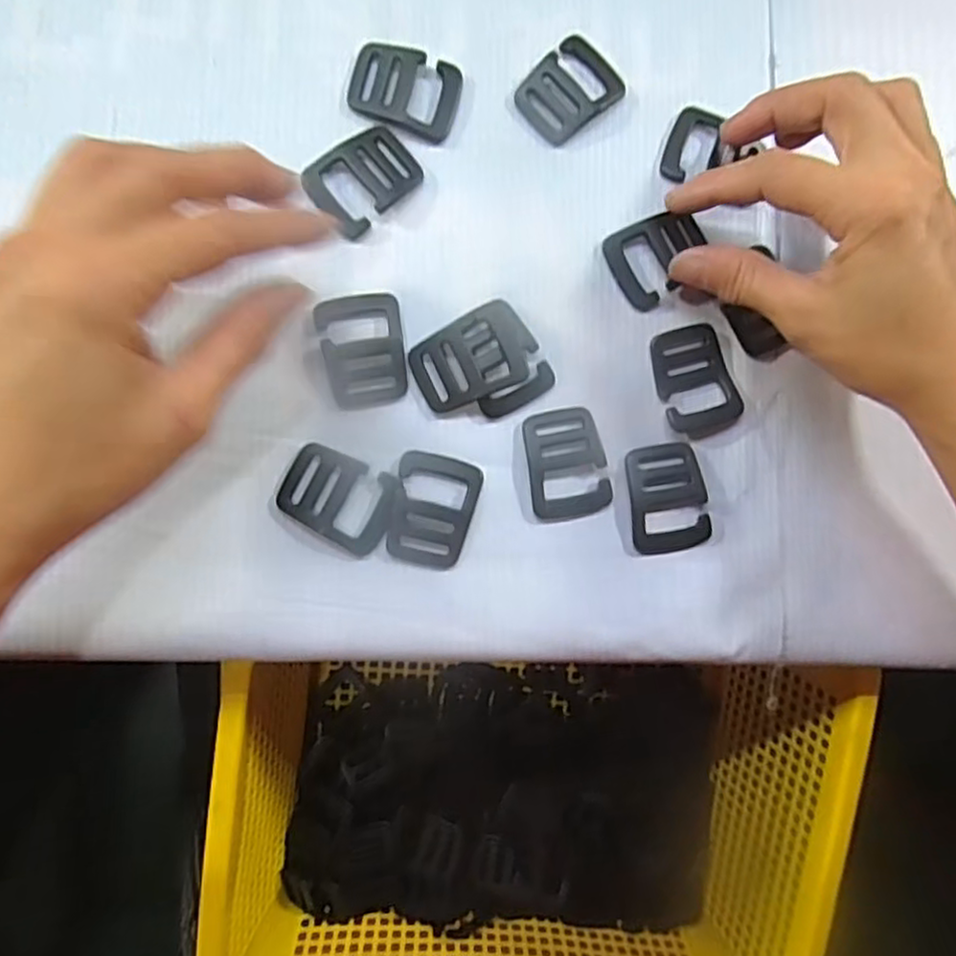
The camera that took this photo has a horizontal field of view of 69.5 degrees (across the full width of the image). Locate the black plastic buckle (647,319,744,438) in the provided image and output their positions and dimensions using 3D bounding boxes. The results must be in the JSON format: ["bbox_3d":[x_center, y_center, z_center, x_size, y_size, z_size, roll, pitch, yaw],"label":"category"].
[{"bbox_3d":[0.091,-0.041,0.287,0.033,0.004,0.045,-16,90,-8],"label":"black plastic buckle"}]

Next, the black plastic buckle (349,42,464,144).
[{"bbox_3d":[-0.029,-0.157,0.279,0.043,0.004,0.033,13,86,-7],"label":"black plastic buckle"}]

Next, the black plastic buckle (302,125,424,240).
[{"bbox_3d":[-0.045,-0.120,0.274,0.044,0.006,0.031,-45,94,-7],"label":"black plastic buckle"}]

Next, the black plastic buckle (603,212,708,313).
[{"bbox_3d":[0.077,-0.092,0.288,0.043,0.005,0.034,-26,91,-8],"label":"black plastic buckle"}]

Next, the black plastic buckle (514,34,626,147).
[{"bbox_3d":[0.038,-0.162,0.287,0.042,0.006,0.031,-41,94,-7],"label":"black plastic buckle"}]

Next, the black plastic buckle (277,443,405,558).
[{"bbox_3d":[-0.054,0.008,0.266,0.043,0.004,0.033,24,85,-6],"label":"black plastic buckle"}]

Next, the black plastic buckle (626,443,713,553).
[{"bbox_3d":[0.078,0.008,0.283,0.032,0.005,0.043,-10,89,-8],"label":"black plastic buckle"}]

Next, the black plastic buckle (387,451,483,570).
[{"bbox_3d":[-0.017,0.013,0.271,0.032,0.004,0.044,10,87,-7],"label":"black plastic buckle"}]

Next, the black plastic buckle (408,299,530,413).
[{"bbox_3d":[-0.003,-0.048,0.273,0.043,0.009,0.034,-24,91,-8],"label":"black plastic buckle"}]

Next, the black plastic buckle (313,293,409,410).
[{"bbox_3d":[-0.044,-0.050,0.270,0.032,0.005,0.043,-13,90,-8],"label":"black plastic buckle"}]

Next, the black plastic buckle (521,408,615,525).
[{"bbox_3d":[0.036,-0.006,0.279,0.032,0.005,0.044,-10,89,-8],"label":"black plastic buckle"}]

